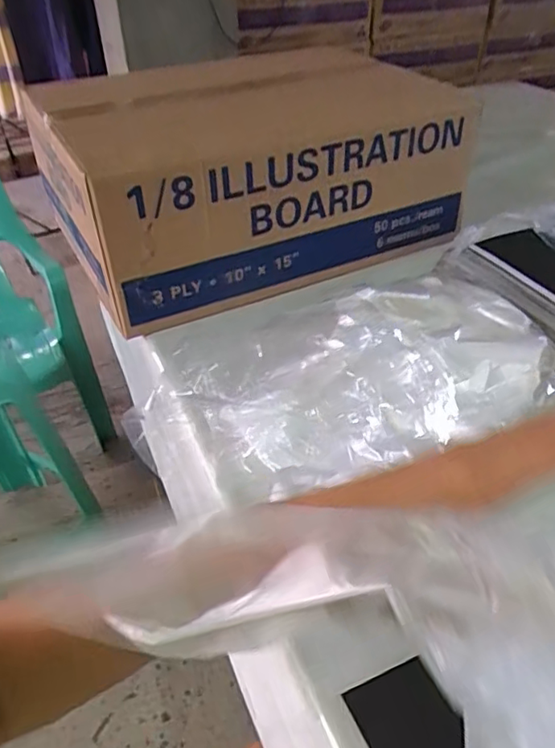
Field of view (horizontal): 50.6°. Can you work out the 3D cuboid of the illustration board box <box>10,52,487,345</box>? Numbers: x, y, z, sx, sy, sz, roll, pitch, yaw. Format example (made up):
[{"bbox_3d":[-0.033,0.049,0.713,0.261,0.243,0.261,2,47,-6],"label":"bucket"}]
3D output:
[{"bbox_3d":[-0.040,-0.295,0.843,0.526,0.216,0.339,-21,43,-22],"label":"illustration board box"}]

